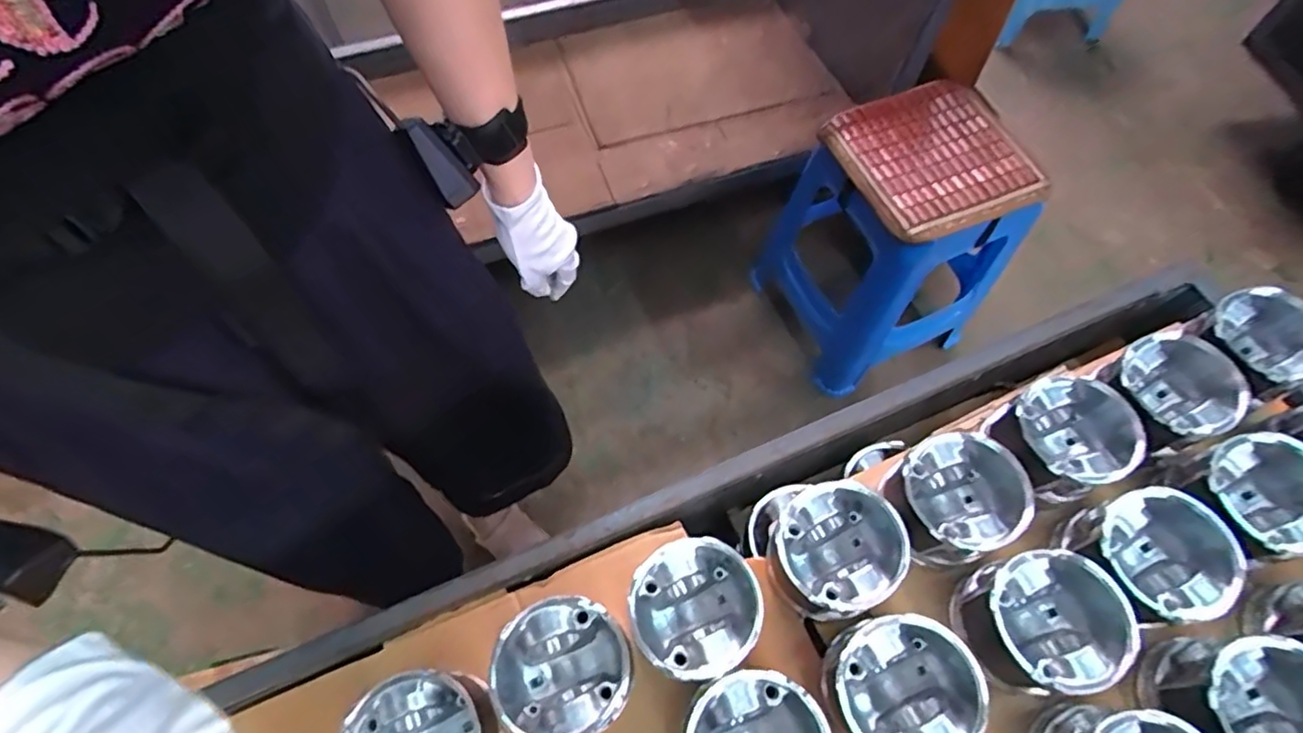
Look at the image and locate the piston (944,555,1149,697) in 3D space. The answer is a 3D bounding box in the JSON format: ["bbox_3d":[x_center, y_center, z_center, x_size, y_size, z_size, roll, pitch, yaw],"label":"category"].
[{"bbox_3d":[0.281,0.192,0.462,0.100,0.080,0.092,0,64,0],"label":"piston"}]

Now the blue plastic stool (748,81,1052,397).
[{"bbox_3d":[0.446,-0.244,1.181,0.334,0.438,0.354,-25,67,-12],"label":"blue plastic stool"}]

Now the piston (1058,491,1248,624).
[{"bbox_3d":[0.369,0.148,0.470,0.096,0.066,0.088,-19,66,-9],"label":"piston"}]

